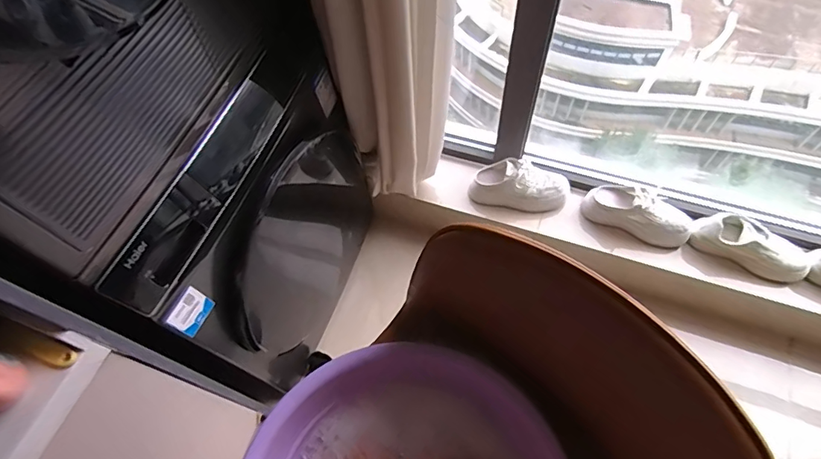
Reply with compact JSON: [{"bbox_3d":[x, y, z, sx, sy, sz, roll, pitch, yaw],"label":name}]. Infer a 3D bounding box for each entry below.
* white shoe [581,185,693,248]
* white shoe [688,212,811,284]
[{"bbox_3d":[0.602,-0.045,1.275,0.266,0.119,0.090,20,67,13],"label":"white shoe"},{"bbox_3d":[0.857,0.039,1.221,0.264,0.085,0.089,24,68,15],"label":"white shoe"}]

